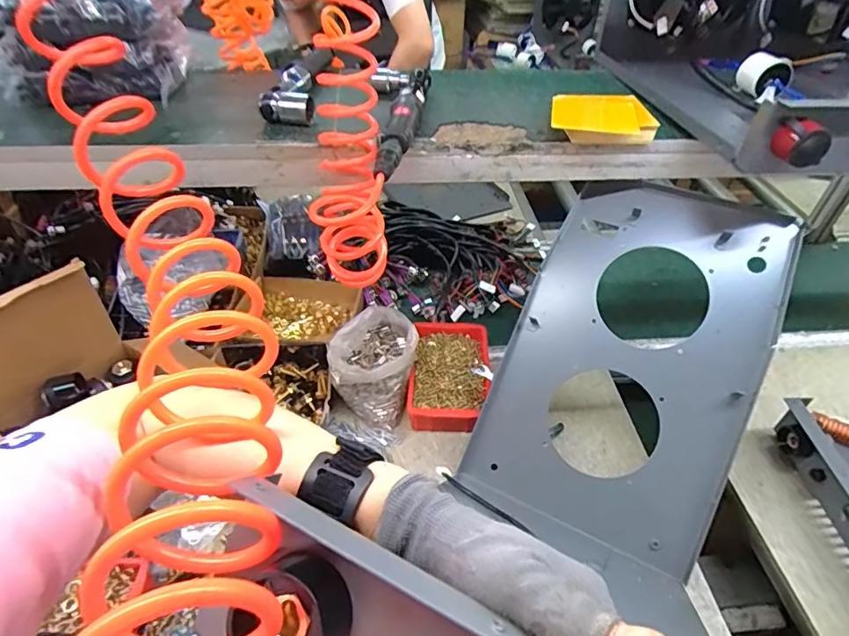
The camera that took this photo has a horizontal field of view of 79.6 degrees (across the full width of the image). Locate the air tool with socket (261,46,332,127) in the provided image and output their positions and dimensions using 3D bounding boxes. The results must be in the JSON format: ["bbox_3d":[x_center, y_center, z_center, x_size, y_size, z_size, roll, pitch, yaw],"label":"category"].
[{"bbox_3d":[-0.183,-0.348,0.766,0.072,0.050,0.228,2,43,0],"label":"air tool with socket"}]

